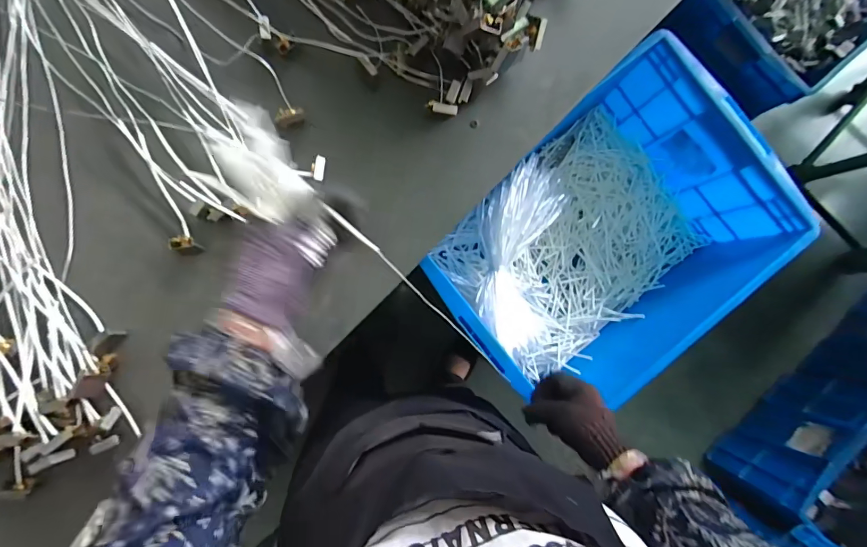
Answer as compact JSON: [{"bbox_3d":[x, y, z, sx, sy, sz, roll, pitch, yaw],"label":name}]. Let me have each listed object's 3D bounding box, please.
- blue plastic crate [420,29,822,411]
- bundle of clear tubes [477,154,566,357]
[{"bbox_3d":[0.273,-0.048,0.732,0.511,0.239,0.367,-43,91,-5],"label":"blue plastic crate"},{"bbox_3d":[0.155,-0.039,0.777,0.151,0.081,0.348,11,87,-4],"label":"bundle of clear tubes"}]

